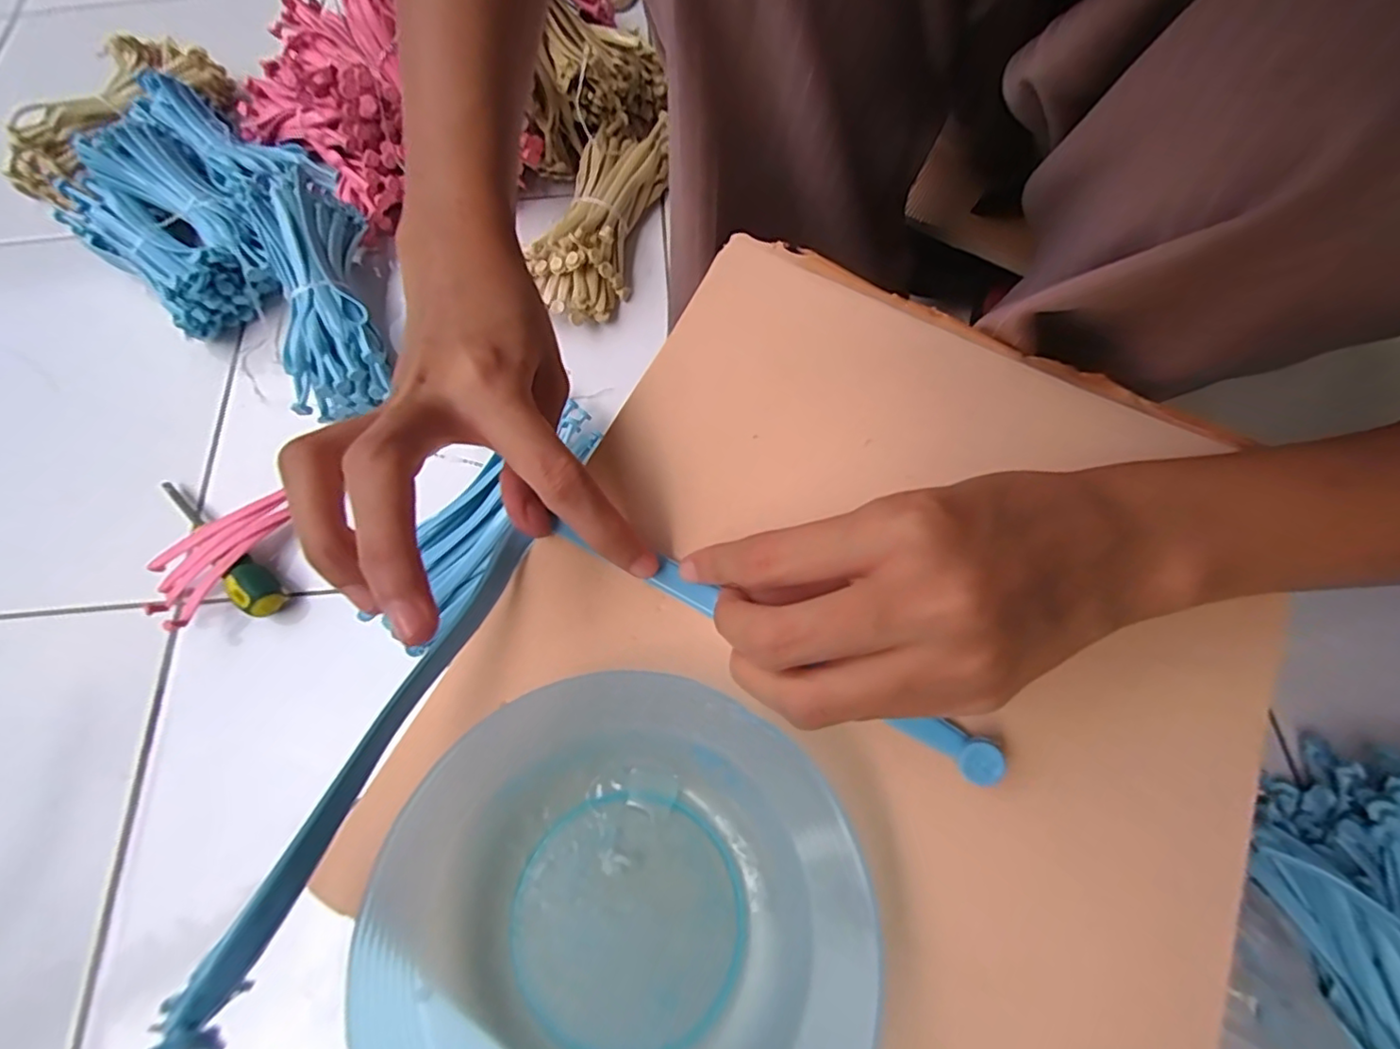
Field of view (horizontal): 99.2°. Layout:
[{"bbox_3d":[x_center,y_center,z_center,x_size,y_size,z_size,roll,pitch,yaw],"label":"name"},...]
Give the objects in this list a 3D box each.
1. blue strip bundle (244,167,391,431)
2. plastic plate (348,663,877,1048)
[{"bbox_3d":[-0.330,-0.198,0.517,0.087,0.081,0.210,-18,70,-5],"label":"blue strip bundle"},{"bbox_3d":[-0.021,0.109,0.161,0.124,0.025,0.130,-1,70,1],"label":"plastic plate"}]

